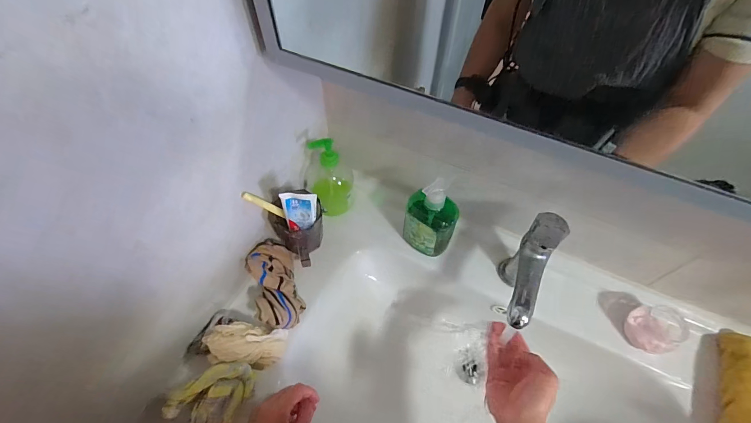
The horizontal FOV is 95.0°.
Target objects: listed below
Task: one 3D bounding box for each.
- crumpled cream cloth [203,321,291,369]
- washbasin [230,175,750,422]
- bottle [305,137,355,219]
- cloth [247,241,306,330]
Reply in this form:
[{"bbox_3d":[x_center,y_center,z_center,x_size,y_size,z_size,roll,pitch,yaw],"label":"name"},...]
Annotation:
[{"bbox_3d":[-0.187,0.194,0.501,0.111,0.026,0.056,15,54,-20],"label":"crumpled cream cloth"},{"bbox_3d":[0.158,0.259,0.560,0.656,0.165,0.454,24,60,15],"label":"washbasin"},{"bbox_3d":[-0.085,-0.070,0.608,0.090,0.151,0.086,-11,57,-7],"label":"bottle"},{"bbox_3d":[-0.159,0.114,0.546,0.070,0.060,0.140,-15,58,-10],"label":"cloth"}]

